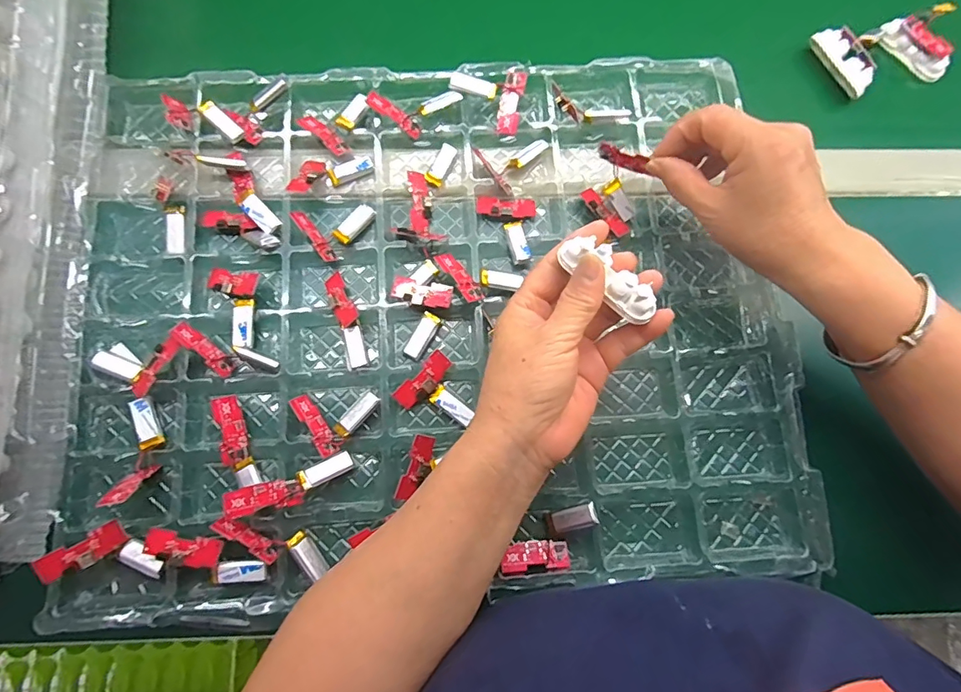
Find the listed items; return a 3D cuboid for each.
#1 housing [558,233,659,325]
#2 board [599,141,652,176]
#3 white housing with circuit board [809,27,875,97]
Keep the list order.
[{"bbox_3d":[0.070,-0.039,0.270,0.019,0.013,0.061,-43,80,-9],"label":"housing"},{"bbox_3d":[0.099,-0.130,0.340,0.039,0.013,0.004,29,52,21],"label":"board"},{"bbox_3d":[0.297,-0.233,0.400,0.027,0.014,0.060,-41,83,35],"label":"white housing with circuit board"}]

